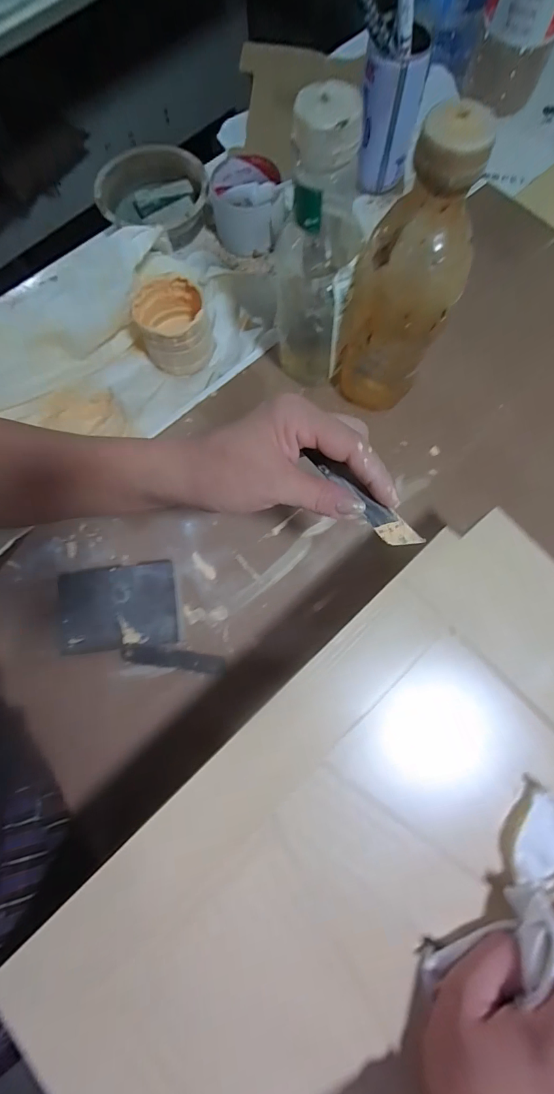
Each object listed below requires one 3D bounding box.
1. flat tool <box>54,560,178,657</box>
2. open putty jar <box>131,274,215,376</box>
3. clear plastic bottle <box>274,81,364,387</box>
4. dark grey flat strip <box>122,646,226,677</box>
[{"bbox_3d":[-0.136,0.052,0.350,0.099,0.023,0.069,-7,77,1],"label":"flat tool"},{"bbox_3d":[-0.105,-0.224,0.416,0.069,0.067,0.070,0,77,1],"label":"open putty jar"},{"bbox_3d":[0.030,-0.227,0.325,0.062,0.210,0.068,2,77,2],"label":"clear plastic bottle"},{"bbox_3d":[-0.090,0.099,0.353,0.090,0.004,0.016,7,77,3],"label":"dark grey flat strip"}]

